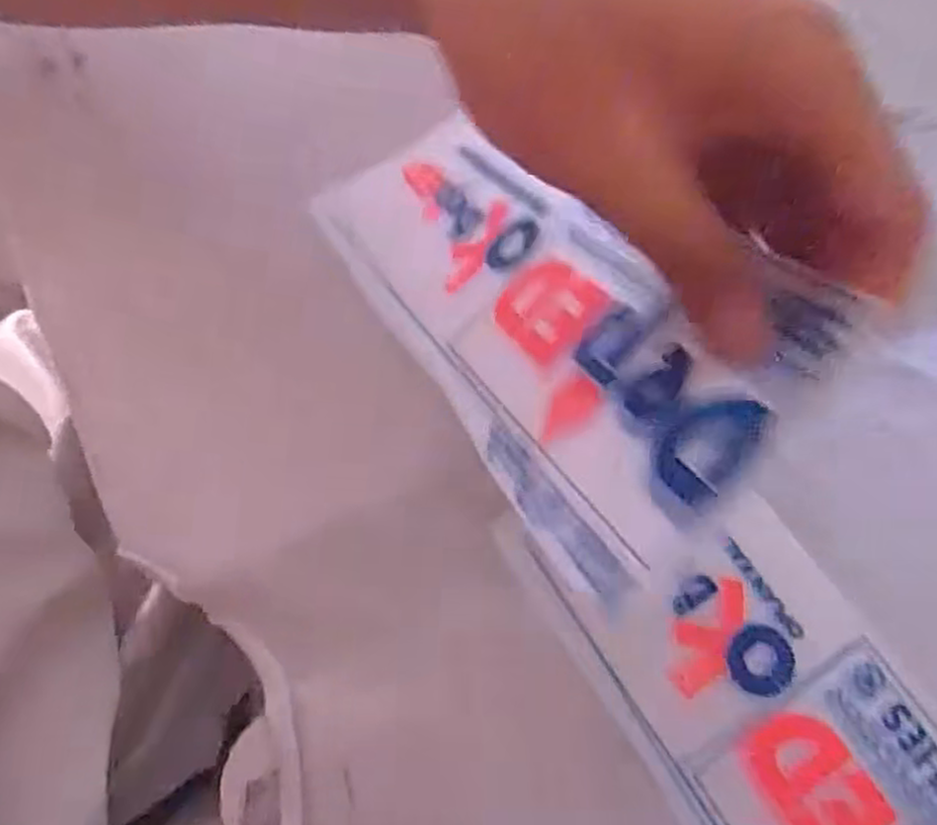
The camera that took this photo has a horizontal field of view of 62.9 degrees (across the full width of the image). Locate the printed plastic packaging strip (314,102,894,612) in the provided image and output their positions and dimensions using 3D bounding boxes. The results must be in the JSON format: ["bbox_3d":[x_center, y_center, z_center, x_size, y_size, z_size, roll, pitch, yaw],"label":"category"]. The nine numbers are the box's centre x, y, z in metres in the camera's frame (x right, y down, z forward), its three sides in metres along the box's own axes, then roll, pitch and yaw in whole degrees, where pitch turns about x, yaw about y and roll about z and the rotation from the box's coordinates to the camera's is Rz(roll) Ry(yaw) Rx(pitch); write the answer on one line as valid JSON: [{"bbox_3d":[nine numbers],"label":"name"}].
[{"bbox_3d":[0.012,-0.042,0.274,0.099,0.025,0.234,-50,42,7],"label":"printed plastic packaging strip"}]

